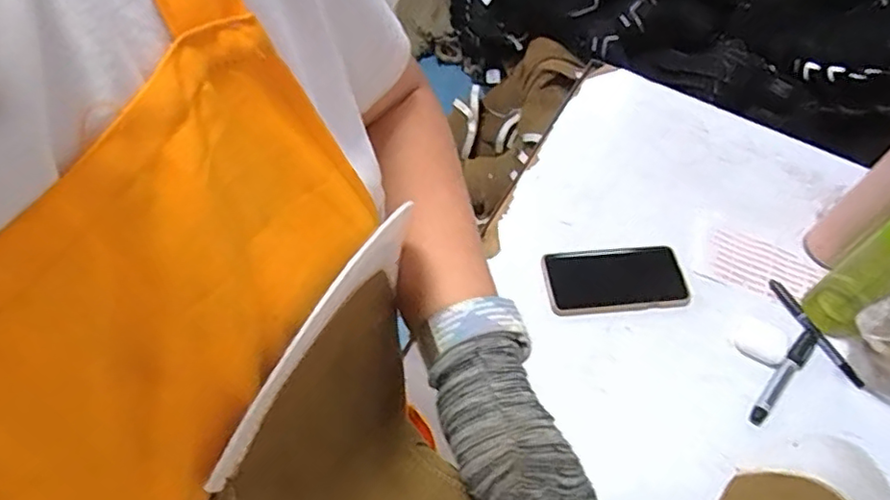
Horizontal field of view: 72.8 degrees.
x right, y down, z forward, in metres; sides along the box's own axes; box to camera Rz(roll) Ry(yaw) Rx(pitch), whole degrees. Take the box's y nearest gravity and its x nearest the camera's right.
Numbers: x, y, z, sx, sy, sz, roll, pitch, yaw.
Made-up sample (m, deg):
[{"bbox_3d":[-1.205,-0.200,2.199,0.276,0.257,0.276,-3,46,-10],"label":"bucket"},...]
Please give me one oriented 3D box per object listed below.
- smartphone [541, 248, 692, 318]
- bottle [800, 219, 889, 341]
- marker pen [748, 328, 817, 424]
[{"bbox_3d":[0.196,0.034,0.696,0.164,0.016,0.083,-7,57,-9],"label":"smartphone"},{"bbox_3d":[0.459,0.018,0.627,0.075,0.186,0.065,-32,64,-23],"label":"bottle"},{"bbox_3d":[0.366,0.132,0.647,0.140,0.015,0.018,-38,67,-26],"label":"marker pen"}]

